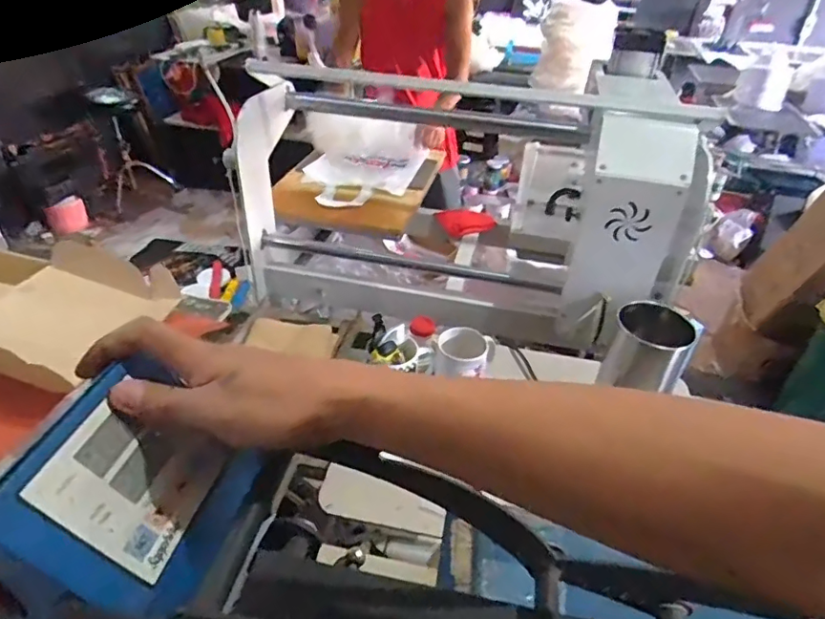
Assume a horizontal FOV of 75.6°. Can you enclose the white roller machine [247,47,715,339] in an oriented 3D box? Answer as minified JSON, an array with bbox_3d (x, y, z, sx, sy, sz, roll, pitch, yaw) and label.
[{"bbox_3d":[0.161,-0.303,1.332,0.951,0.530,0.650,10,36,9],"label":"white roller machine"}]

